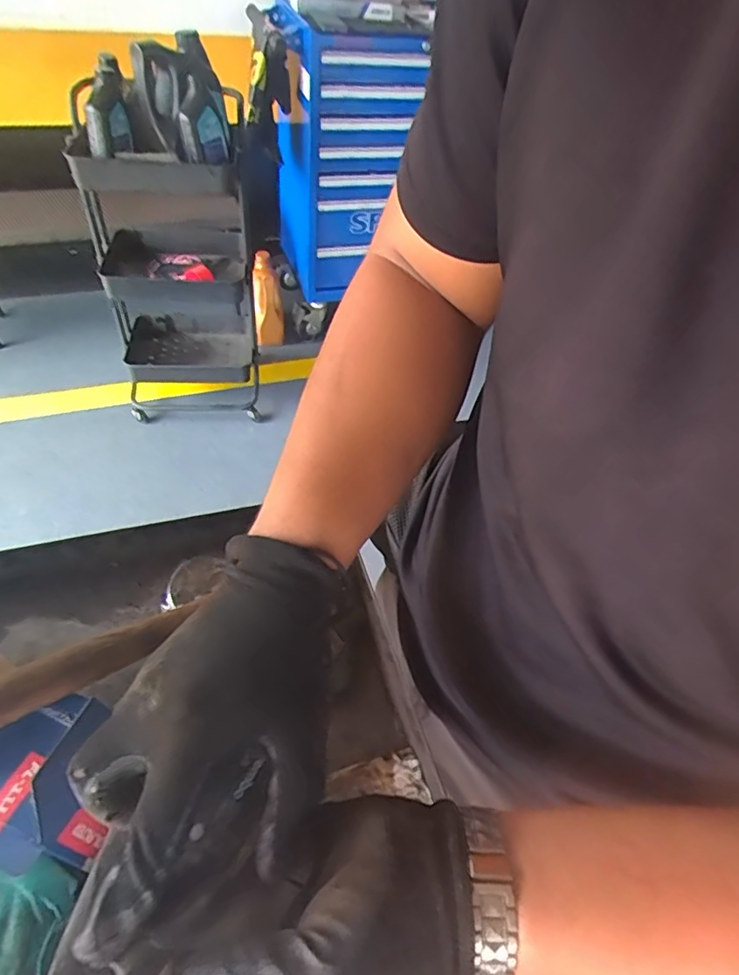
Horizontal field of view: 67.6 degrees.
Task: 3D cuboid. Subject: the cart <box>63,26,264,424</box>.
[{"bbox_3d":[-0.556,-0.662,1.563,0.409,0.956,0.572,-8,51,-13],"label":"cart"}]

